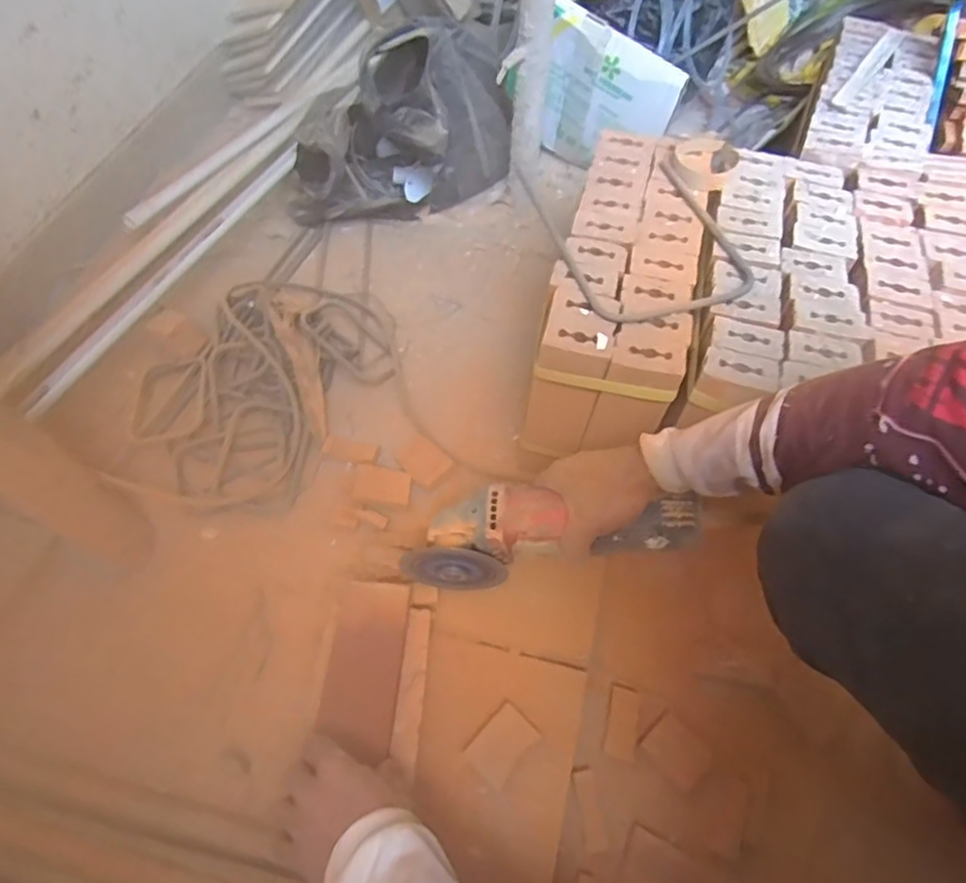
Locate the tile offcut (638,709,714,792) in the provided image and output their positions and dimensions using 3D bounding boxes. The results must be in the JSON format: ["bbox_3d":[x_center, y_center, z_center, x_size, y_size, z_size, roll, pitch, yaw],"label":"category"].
[{"bbox_3d":[0.181,0.286,0.579,0.046,0.004,0.056,-39,67,-23],"label":"tile offcut"}]

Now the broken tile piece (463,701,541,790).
[{"bbox_3d":[0.018,0.280,0.577,0.044,0.006,0.061,37,64,19],"label":"broken tile piece"}]

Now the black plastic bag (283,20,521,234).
[{"bbox_3d":[-0.123,-0.462,0.903,0.324,0.242,0.219,2,58,0],"label":"black plastic bag"}]

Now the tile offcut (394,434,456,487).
[{"bbox_3d":[-0.070,0.021,0.729,0.060,0.011,0.045,36,64,19],"label":"tile offcut"}]

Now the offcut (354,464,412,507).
[{"bbox_3d":[-0.112,0.049,0.697,0.063,0.005,0.038,13,71,-21],"label":"offcut"}]

